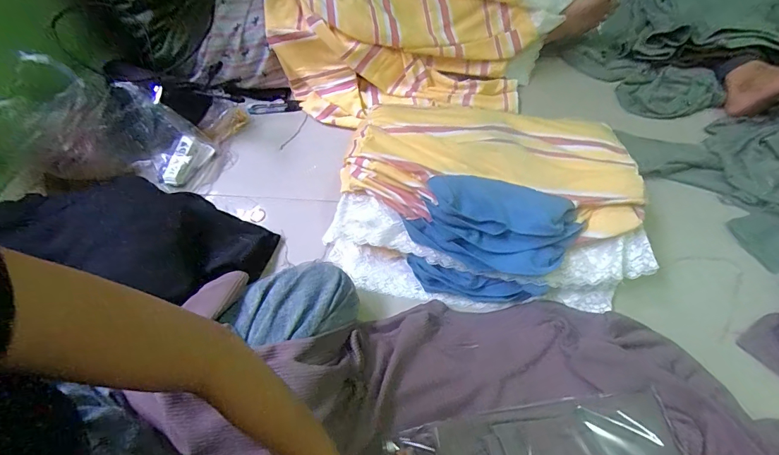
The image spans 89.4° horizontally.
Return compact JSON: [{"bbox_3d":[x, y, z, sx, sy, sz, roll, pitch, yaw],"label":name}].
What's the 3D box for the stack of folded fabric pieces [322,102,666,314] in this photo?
[{"bbox_3d":[0.143,-0.035,0.600,0.464,0.155,0.259,6,59,6],"label":"stack of folded fabric pieces"}]

